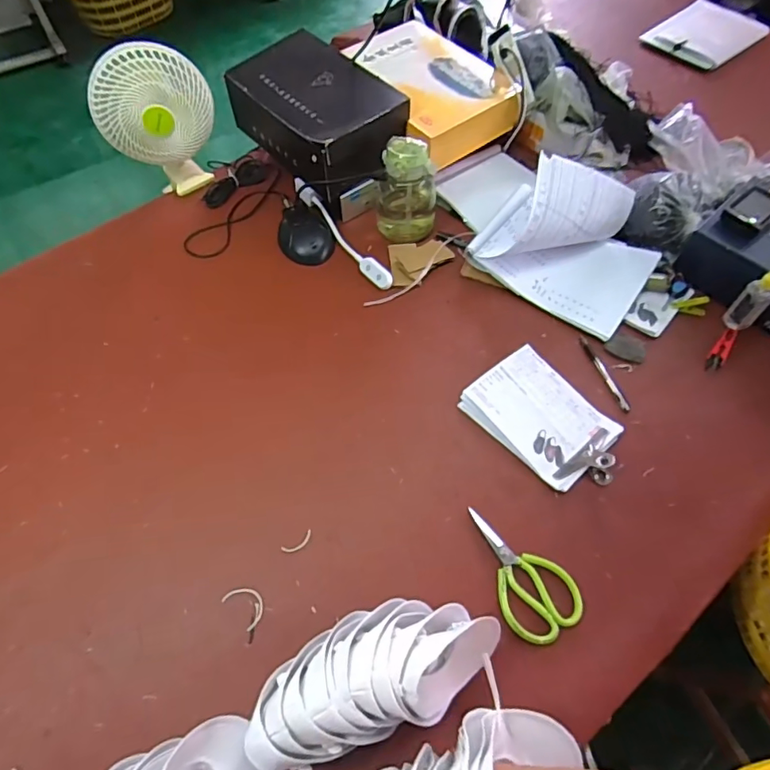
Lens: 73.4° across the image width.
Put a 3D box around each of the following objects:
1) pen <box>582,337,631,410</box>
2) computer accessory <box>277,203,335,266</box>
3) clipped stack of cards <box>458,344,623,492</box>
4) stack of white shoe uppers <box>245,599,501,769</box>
[{"bbox_3d":[0.367,-0.022,0.867,0.014,0.008,0.153,-14,60,-8],"label":"pen"},{"bbox_3d":[-0.162,-0.302,1.035,0.104,0.035,0.145,-22,62,-13],"label":"computer accessory"},{"bbox_3d":[0.252,0.048,0.805,0.153,0.033,0.235,-37,66,-20],"label":"clipped stack of cards"},{"bbox_3d":[-0.014,0.334,0.595,0.308,0.111,0.128,-14,60,-8],"label":"stack of white shoe uppers"}]

